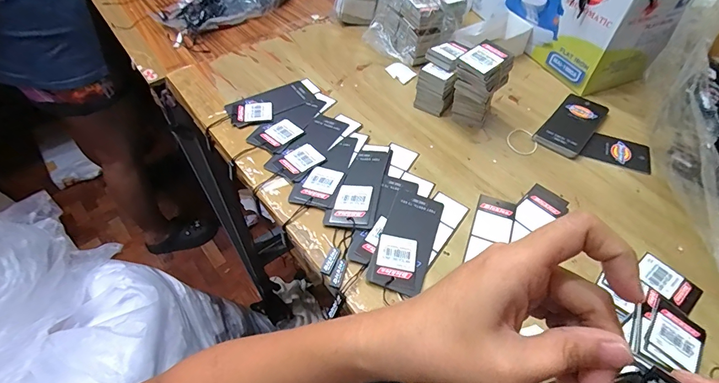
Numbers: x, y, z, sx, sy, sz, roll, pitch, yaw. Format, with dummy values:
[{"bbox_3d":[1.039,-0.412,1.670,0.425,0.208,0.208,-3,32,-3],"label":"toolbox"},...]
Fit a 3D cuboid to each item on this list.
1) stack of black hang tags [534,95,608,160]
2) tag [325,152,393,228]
[{"bbox_3d":[0.260,-0.082,0.463,0.053,0.012,0.107,35,58,25],"label":"stack of black hang tags"},{"bbox_3d":[0.002,-0.007,0.399,0.047,0.006,0.112,11,49,10],"label":"tag"}]

